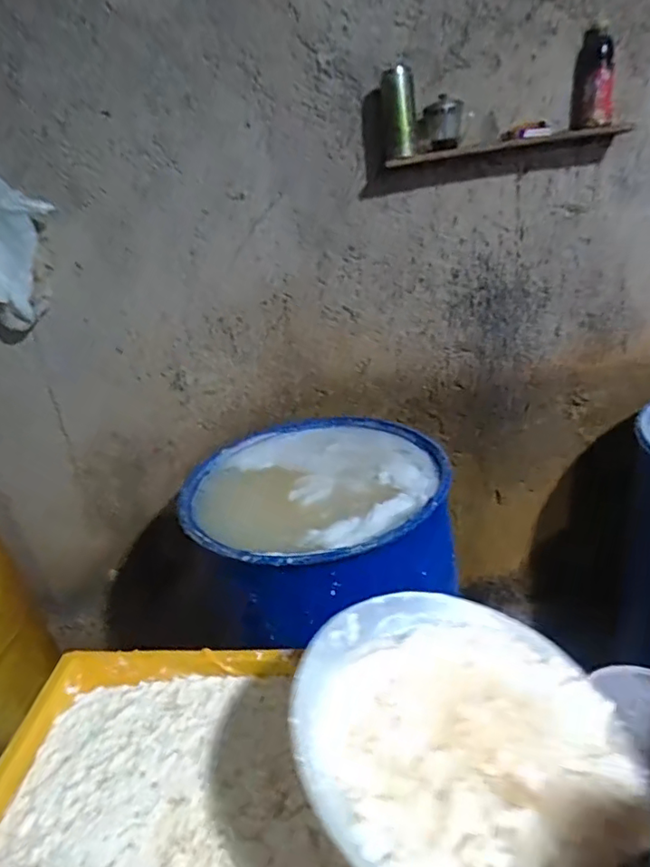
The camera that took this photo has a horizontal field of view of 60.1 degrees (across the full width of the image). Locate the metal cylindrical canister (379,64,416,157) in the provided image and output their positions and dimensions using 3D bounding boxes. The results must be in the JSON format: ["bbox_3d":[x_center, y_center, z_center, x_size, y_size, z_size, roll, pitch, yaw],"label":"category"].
[{"bbox_3d":[0.141,-0.614,1.078,0.063,0.145,0.059,-3,26,9],"label":"metal cylindrical canister"}]

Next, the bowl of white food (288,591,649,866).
[{"bbox_3d":[0.120,0.303,0.538,0.300,0.096,0.300,7,29,-4],"label":"bowl of white food"}]

